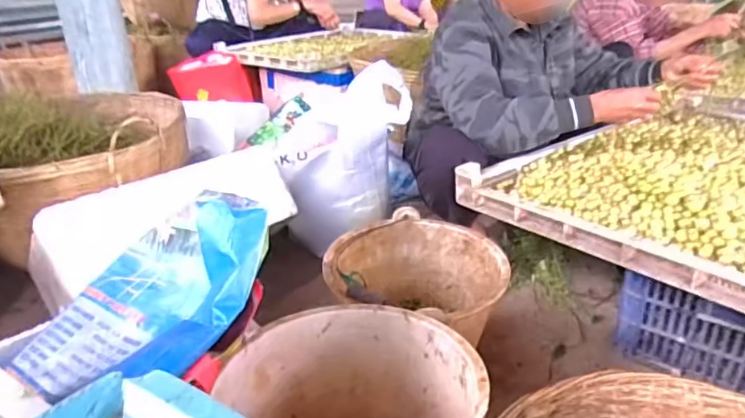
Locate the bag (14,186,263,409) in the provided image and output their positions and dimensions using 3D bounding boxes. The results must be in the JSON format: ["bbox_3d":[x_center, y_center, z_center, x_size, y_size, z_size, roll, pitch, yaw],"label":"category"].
[{"bbox_3d":[-0.284,0.093,0.679,0.270,0.167,0.227,8,27,21],"label":"bag"}]

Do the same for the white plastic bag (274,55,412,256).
[{"bbox_3d":[-0.056,-0.122,1.248,0.280,0.367,0.149,-2,25,0],"label":"white plastic bag"}]

